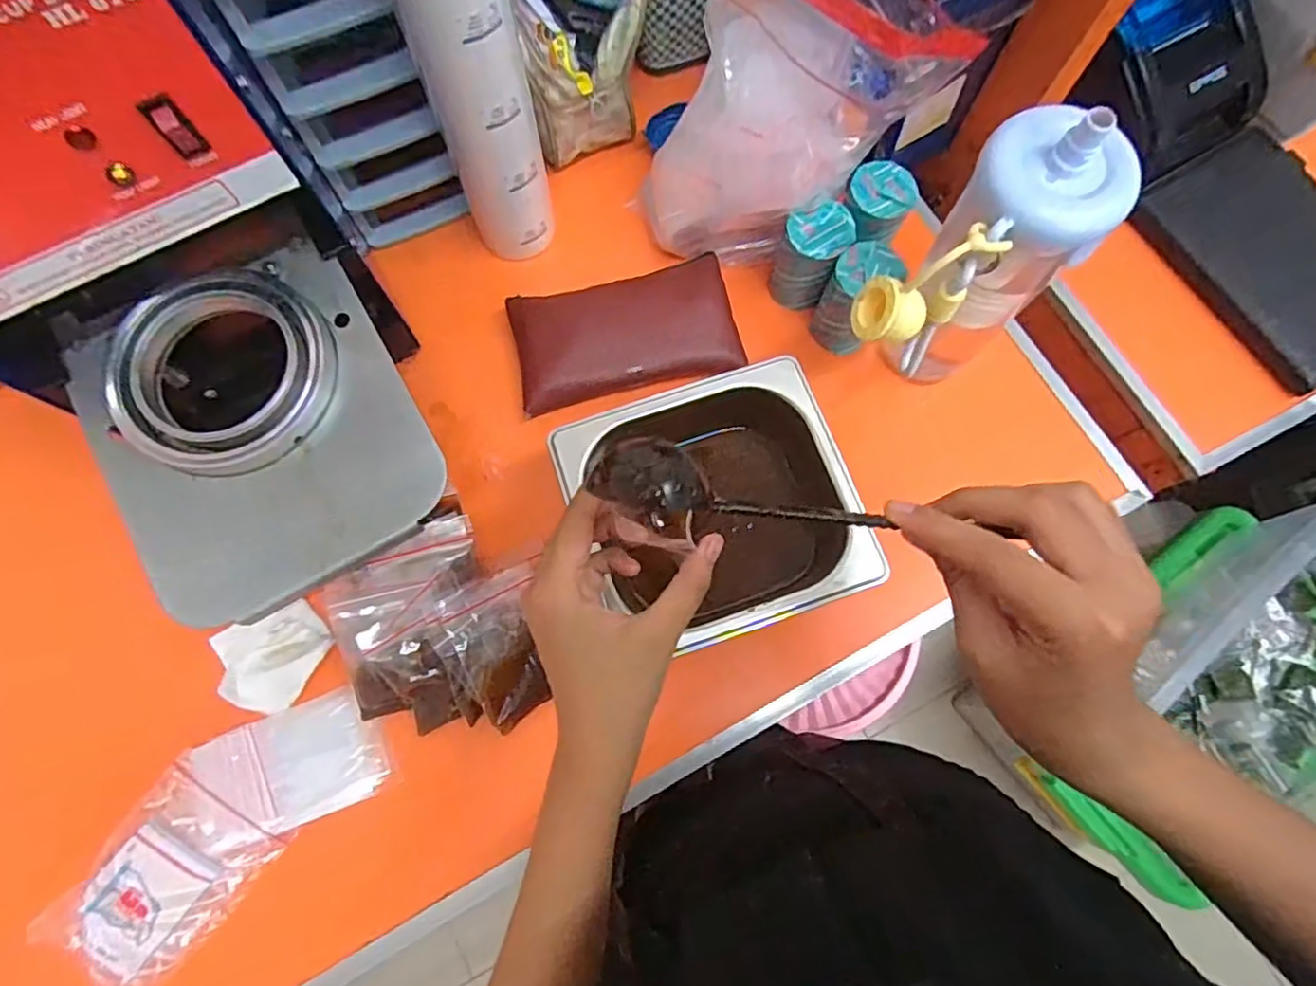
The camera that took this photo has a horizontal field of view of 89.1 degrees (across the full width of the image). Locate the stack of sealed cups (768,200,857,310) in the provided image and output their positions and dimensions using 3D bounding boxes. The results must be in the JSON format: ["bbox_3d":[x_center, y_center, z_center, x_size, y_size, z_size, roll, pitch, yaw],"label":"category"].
[{"bbox_3d":[0.119,-0.183,0.523,0.050,0.084,0.046,28,77,7],"label":"stack of sealed cups"}]

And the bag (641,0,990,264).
[{"bbox_3d":[0.092,-0.265,0.467,0.188,0.204,0.103,-22,77,-6],"label":"bag"}]

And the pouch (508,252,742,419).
[{"bbox_3d":[-0.027,-0.126,0.549,0.178,0.033,0.097,-13,76,-4],"label":"pouch"}]

